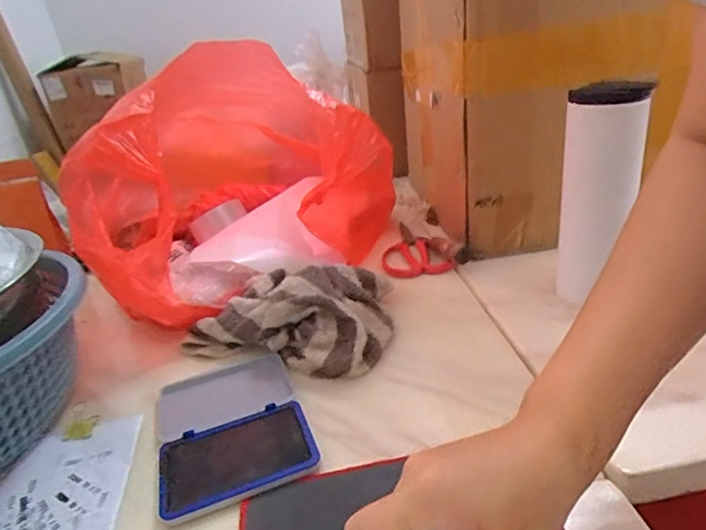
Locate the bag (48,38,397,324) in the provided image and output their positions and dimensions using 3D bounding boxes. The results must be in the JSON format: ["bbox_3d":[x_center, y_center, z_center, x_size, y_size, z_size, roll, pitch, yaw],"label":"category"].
[{"bbox_3d":[-0.198,-0.141,0.710,0.400,0.282,0.361,-25,31,-31],"label":"bag"}]

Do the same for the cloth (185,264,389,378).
[{"bbox_3d":[-0.056,0.036,0.563,0.210,0.064,0.178,5,29,24],"label":"cloth"}]

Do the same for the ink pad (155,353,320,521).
[{"bbox_3d":[-0.106,0.136,0.436,0.119,0.012,0.163,-15,27,-15],"label":"ink pad"}]

